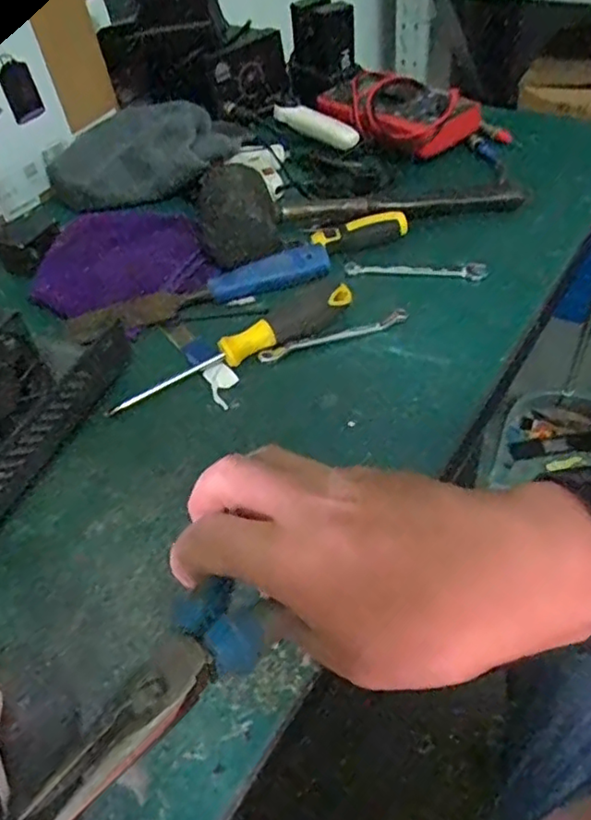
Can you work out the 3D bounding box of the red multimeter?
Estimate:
[{"bbox_3d":[0.113,-0.336,0.668,0.104,0.049,0.190,-30,51,-18],"label":"red multimeter"}]

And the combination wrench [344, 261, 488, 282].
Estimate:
[{"bbox_3d":[0.103,-0.122,0.530,0.117,0.009,0.017,0,48,8],"label":"combination wrench"}]

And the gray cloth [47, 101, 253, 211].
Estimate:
[{"bbox_3d":[-0.159,-0.278,0.665,0.212,0.045,0.115,-21,49,-11],"label":"gray cloth"}]

